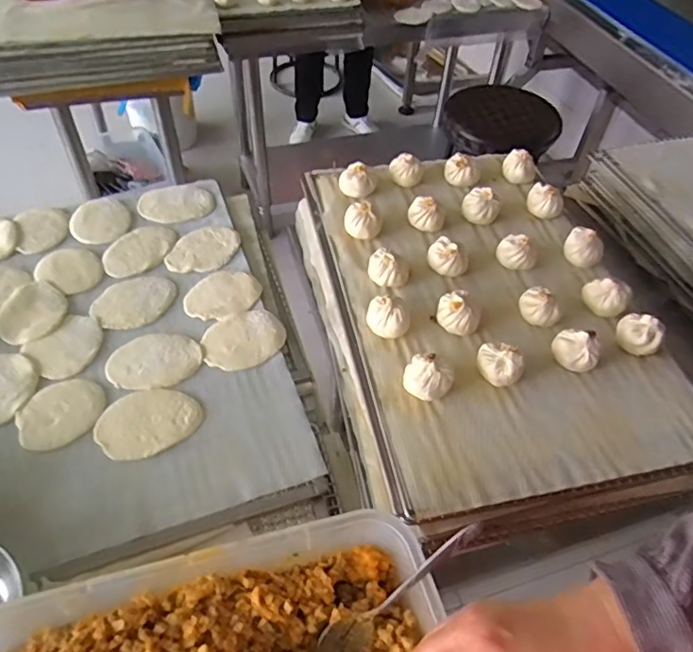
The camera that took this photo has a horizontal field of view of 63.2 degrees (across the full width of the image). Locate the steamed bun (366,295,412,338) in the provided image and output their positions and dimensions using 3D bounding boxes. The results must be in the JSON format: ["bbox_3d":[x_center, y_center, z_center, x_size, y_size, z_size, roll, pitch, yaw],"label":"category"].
[{"bbox_3d":[0.055,-0.012,0.726,0.055,0.052,0.052,6,51,2],"label":"steamed bun"}]

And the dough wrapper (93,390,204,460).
[{"bbox_3d":[-0.237,0.115,0.677,0.119,0.007,0.082,-15,53,-15],"label":"dough wrapper"}]

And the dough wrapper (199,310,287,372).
[{"bbox_3d":[-0.140,0.019,0.765,0.113,0.012,0.085,-21,56,-18],"label":"dough wrapper"}]

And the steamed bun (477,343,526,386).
[{"bbox_3d":[0.184,0.045,0.681,0.054,0.045,0.048,17,52,11],"label":"steamed bun"}]

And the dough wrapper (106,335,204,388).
[{"bbox_3d":[-0.250,0.045,0.735,0.116,0.006,0.080,-8,52,-11],"label":"dough wrapper"}]

